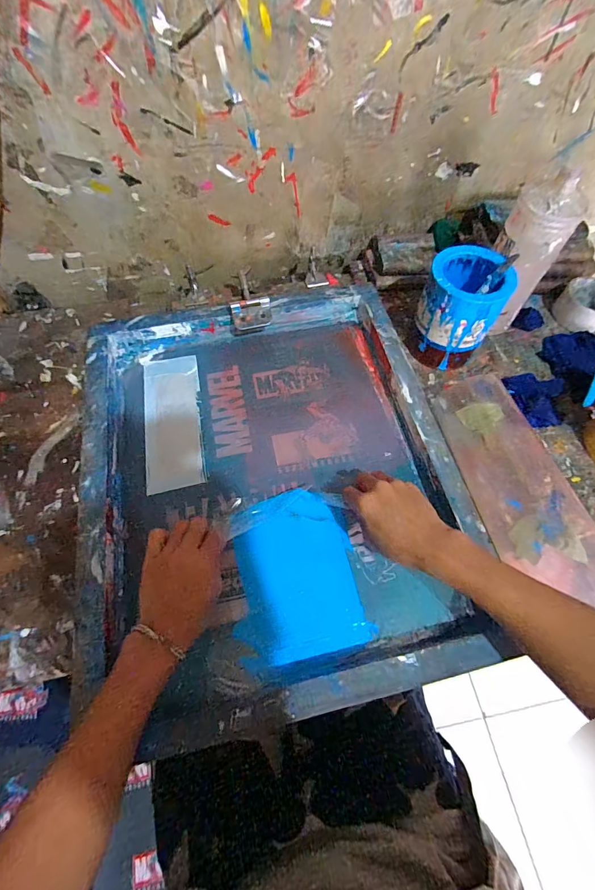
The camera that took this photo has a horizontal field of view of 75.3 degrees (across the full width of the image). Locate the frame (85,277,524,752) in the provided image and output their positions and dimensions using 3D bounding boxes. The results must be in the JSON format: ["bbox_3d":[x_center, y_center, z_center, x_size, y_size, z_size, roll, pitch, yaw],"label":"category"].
[{"bbox_3d":[-0.037,0.024,0.503,0.450,0.053,0.542,-11,63,-6],"label":"frame"}]

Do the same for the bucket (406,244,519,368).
[{"bbox_3d":[0.233,-0.198,0.568,0.101,0.134,0.107,22,65,11],"label":"bucket"}]

